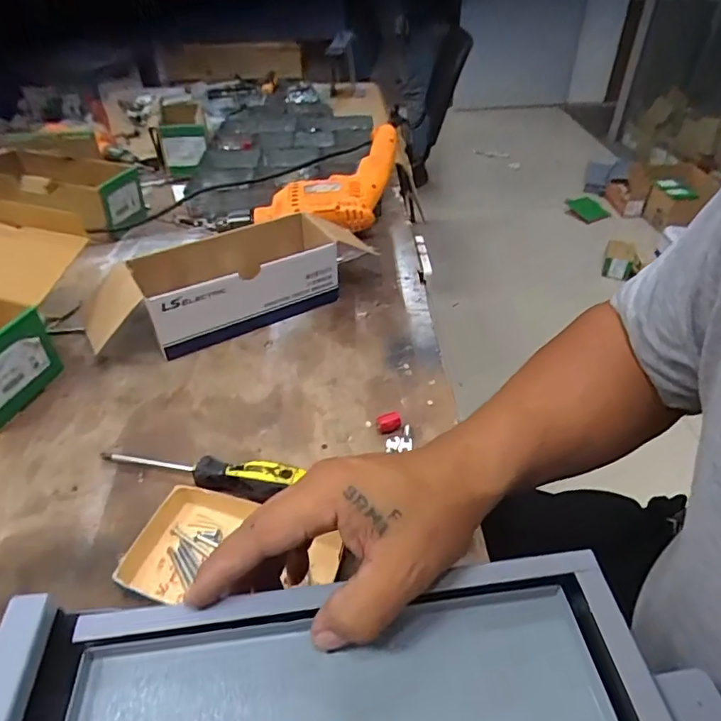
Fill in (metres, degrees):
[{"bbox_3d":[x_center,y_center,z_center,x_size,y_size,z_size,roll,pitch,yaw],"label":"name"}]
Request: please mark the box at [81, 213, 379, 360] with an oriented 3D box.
[{"bbox_3d":[-0.139,-0.099,0.626,0.344,0.079,0.107,-23,46,-21],"label":"box"}]

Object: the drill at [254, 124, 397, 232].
[{"bbox_3d":[-0.045,-0.277,0.796,0.171,0.075,0.224,7,44,12],"label":"drill"}]

